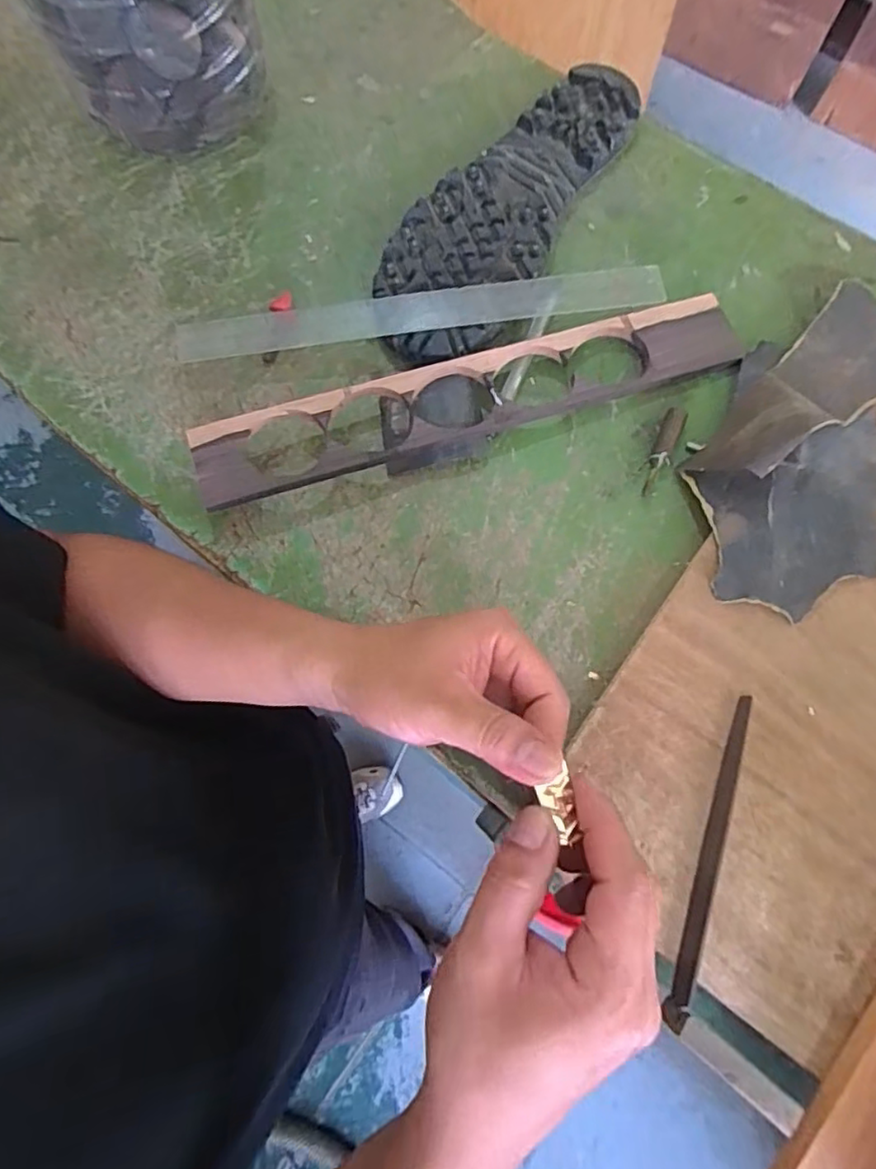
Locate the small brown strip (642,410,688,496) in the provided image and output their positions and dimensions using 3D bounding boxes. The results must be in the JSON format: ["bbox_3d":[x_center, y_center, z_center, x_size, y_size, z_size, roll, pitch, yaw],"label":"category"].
[{"bbox_3d":[0.137,-0.081,0.379,0.012,0.011,0.058,23,74,7],"label":"small brown strip"}]

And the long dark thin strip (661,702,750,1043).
[{"bbox_3d":[0.134,0.129,0.302,0.011,0.009,0.155,22,74,7],"label":"long dark thin strip"}]

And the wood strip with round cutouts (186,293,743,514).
[{"bbox_3d":[0.024,-0.116,0.381,0.341,0.024,0.051,-19,73,-6],"label":"wood strip with round cutouts"}]

